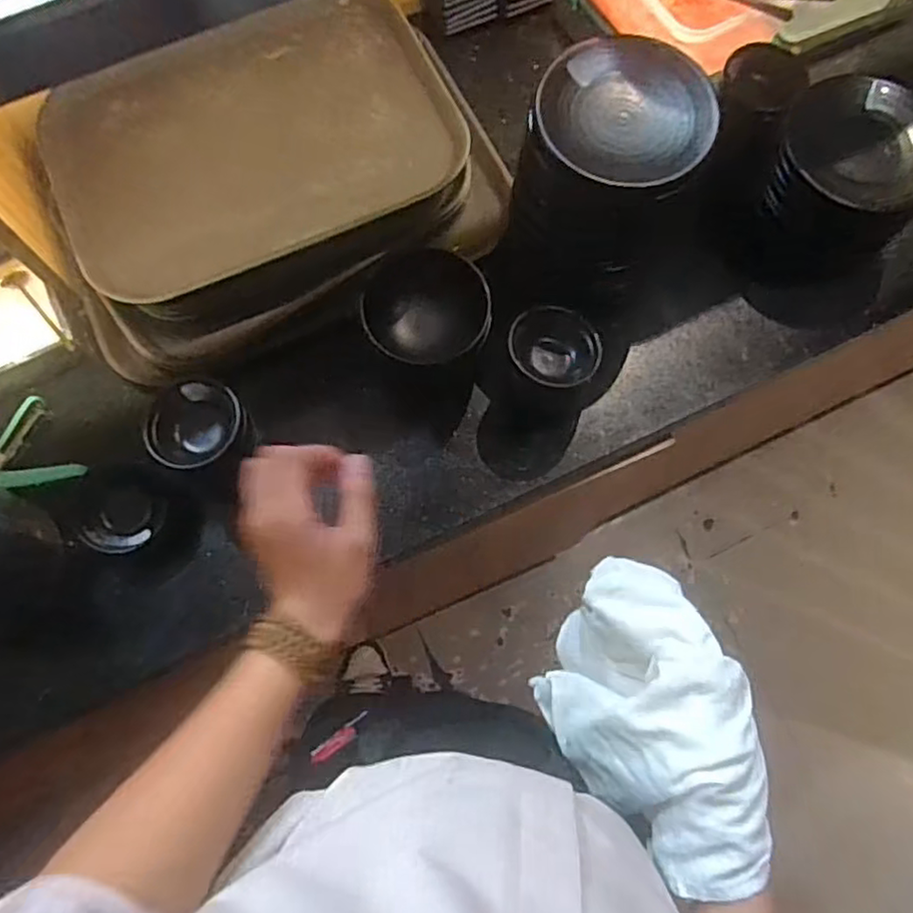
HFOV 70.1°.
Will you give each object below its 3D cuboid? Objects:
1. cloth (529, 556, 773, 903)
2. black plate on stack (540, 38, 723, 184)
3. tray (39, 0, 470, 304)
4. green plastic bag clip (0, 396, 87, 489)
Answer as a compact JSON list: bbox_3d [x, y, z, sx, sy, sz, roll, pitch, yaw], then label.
[{"bbox_3d":[0.136,0.191,0.498,0.119,0.177,0.209,-22,77,-6],"label":"cloth"},{"bbox_3d":[0.133,-0.272,0.510,0.134,0.019,0.113,11,75,3],"label":"black plate on stack"},{"bbox_3d":[-0.209,-0.333,0.663,0.387,0.021,0.284,-24,77,-6],"label":"tray"},{"bbox_3d":[-0.411,-0.004,0.615,0.071,0.031,0.092,-35,78,-9],"label":"green plastic bag clip"}]

